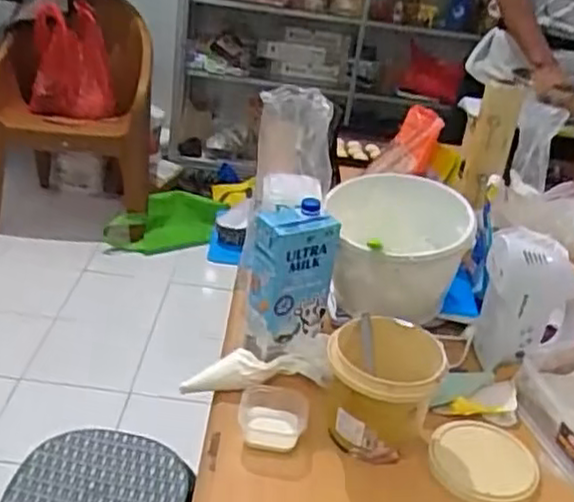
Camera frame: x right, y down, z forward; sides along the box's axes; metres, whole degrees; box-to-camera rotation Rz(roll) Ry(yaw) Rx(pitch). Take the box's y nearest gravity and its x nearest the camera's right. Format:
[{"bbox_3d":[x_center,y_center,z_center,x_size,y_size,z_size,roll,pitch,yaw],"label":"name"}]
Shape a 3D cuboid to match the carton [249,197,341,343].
[{"bbox_3d":[0.004,0.037,0.939,0.104,0.184,0.069,-4,30,-21],"label":"carton"}]

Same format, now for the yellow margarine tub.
[{"bbox_3d":[0.107,0.159,0.822,0.129,0.114,0.129,6,28,-3],"label":"yellow margarine tub"}]

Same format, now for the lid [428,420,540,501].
[{"bbox_3d":[0.227,0.240,0.822,0.118,0.012,0.136,17,29,18],"label":"lid"}]

